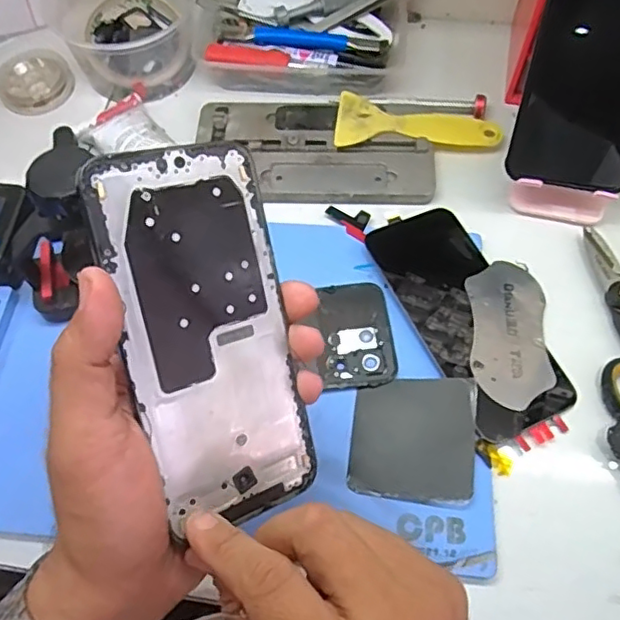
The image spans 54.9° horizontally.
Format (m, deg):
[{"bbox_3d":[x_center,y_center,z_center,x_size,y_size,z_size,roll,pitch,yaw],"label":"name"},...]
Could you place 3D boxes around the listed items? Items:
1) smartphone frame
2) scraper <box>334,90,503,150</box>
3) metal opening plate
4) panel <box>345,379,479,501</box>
[{"bbox_3d":[-0.041,0.013,0.250,0.071,0.004,0.158,-17,101,-32],"label":"smartphone frame"},{"bbox_3d":[0.082,-0.139,0.454,0.122,0.005,0.049,7,64,6],"label":"scraper"},{"bbox_3d":[0.128,0.014,0.382,0.051,0.004,0.100,7,62,-5],"label":"metal opening plate"},{"bbox_3d":[0.062,0.075,0.352,0.070,0.010,0.071,7,64,6],"label":"panel"}]

